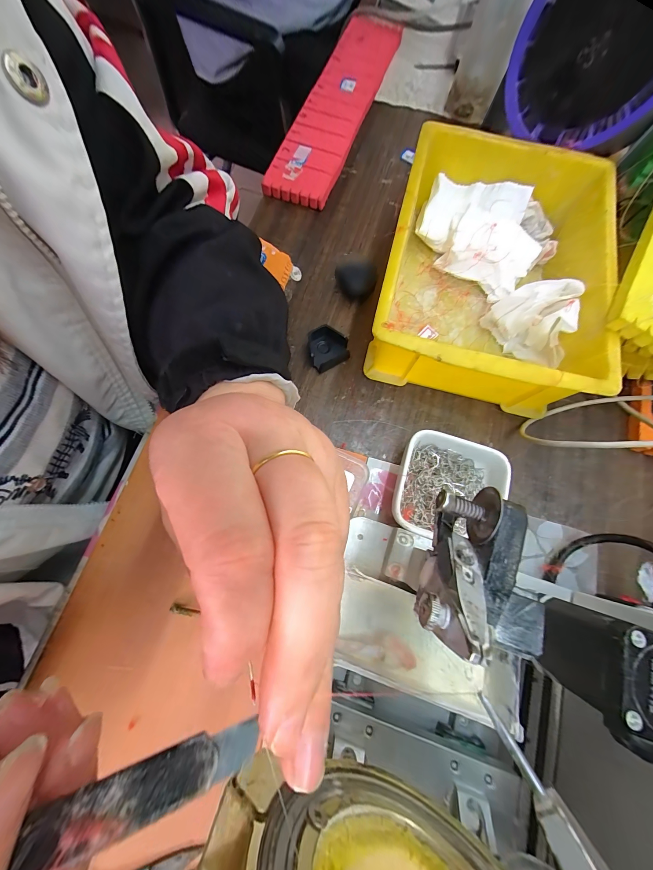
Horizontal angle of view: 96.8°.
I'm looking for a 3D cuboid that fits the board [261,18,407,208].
[{"bbox_3d":[0.014,-0.416,0.365,0.076,0.017,0.337,20,78,3],"label":"board"}]

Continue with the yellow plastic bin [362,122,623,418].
[{"bbox_3d":[0.146,-0.151,0.272,0.171,0.077,0.250,15,74,2],"label":"yellow plastic bin"}]

